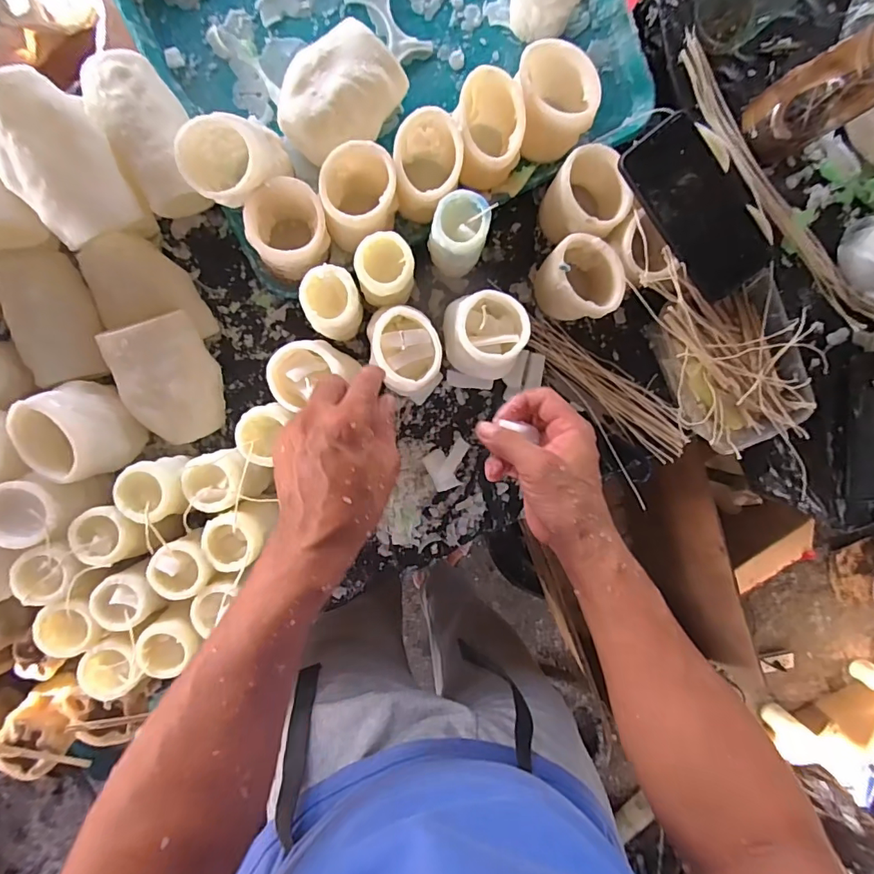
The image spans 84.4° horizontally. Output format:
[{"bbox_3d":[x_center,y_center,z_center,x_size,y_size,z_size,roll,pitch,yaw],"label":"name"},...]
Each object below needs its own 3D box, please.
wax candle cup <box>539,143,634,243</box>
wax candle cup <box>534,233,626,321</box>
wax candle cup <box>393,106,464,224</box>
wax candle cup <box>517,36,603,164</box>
[{"bbox_3d":[0.141,-0.227,0.471,0.059,0.079,0.077,-30,99,-1],"label":"wax candle cup"},{"bbox_3d":[0.137,-0.154,0.481,0.064,0.078,0.070,-1,97,-5],"label":"wax candle cup"},{"bbox_3d":[-0.010,-0.247,0.457,0.061,0.079,0.081,-2,97,-5],"label":"wax candle cup"},{"bbox_3d":[0.105,-0.309,0.450,0.081,0.069,0.060,43,92,-9],"label":"wax candle cup"}]

